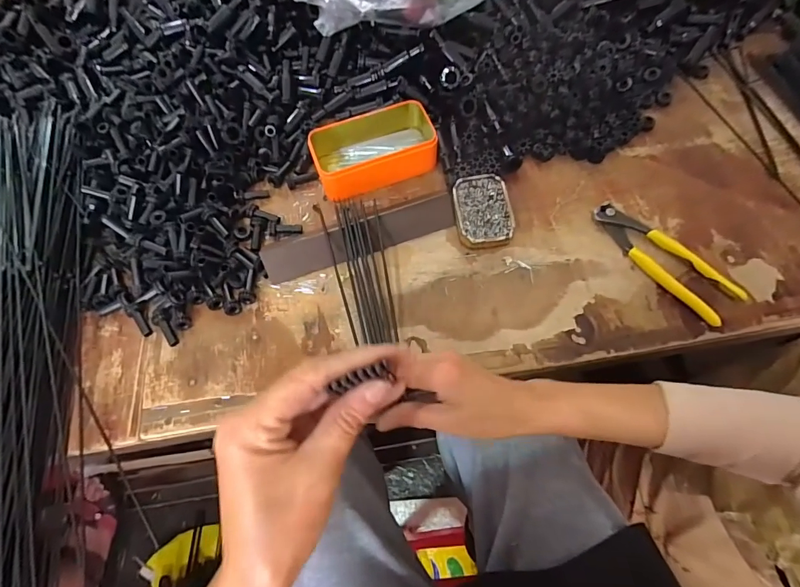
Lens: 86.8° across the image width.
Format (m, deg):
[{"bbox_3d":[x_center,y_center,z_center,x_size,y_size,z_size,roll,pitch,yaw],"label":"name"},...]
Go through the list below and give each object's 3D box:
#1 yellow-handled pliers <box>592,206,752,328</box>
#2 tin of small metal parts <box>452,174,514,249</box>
[{"bbox_3d":[0.278,-0.039,0.450,0.050,0.026,0.163,-40,77,-10],"label":"yellow-handled pliers"},{"bbox_3d":[0.093,-0.094,0.480,0.060,0.019,0.089,-8,66,-1],"label":"tin of small metal parts"}]

